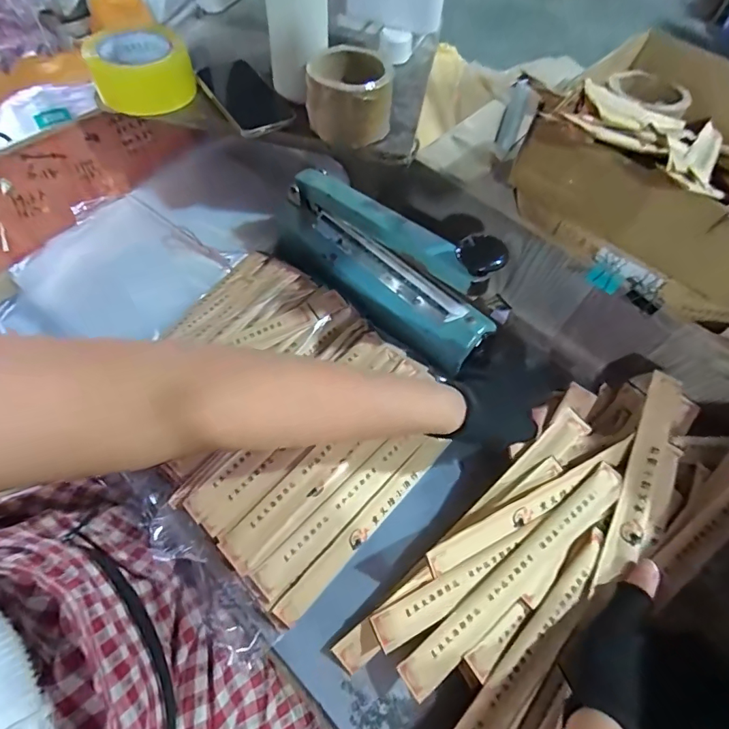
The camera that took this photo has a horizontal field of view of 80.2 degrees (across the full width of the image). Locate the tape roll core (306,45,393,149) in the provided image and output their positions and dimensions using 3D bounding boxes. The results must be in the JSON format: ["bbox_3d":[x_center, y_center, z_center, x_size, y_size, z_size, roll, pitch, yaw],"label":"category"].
[{"bbox_3d":[-0.017,-0.309,0.507,0.093,0.080,0.090,6,61,0],"label":"tape roll core"}]

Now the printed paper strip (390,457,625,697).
[{"bbox_3d":[0.136,0.183,0.379,0.257,0.009,0.031,-38,72,-12],"label":"printed paper strip"}]

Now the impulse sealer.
[{"bbox_3d":[0.007,-0.122,0.477,0.299,0.136,0.078,40,66,18],"label":"impulse sealer"}]

